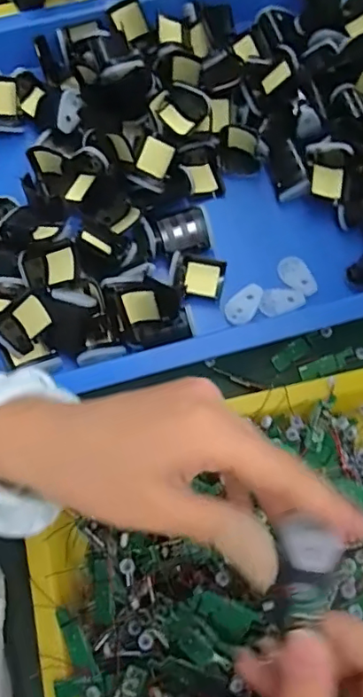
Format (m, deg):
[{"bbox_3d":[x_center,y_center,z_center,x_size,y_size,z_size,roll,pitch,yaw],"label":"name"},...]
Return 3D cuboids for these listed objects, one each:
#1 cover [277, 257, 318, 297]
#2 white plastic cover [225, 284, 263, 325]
[{"bbox_3d":[0.091,-0.056,0.418,0.024,0.004,0.035,-39,76,-11],"label":"cover"},{"bbox_3d":[0.049,-0.034,0.409,0.021,0.004,0.037,43,77,13],"label":"white plastic cover"}]

